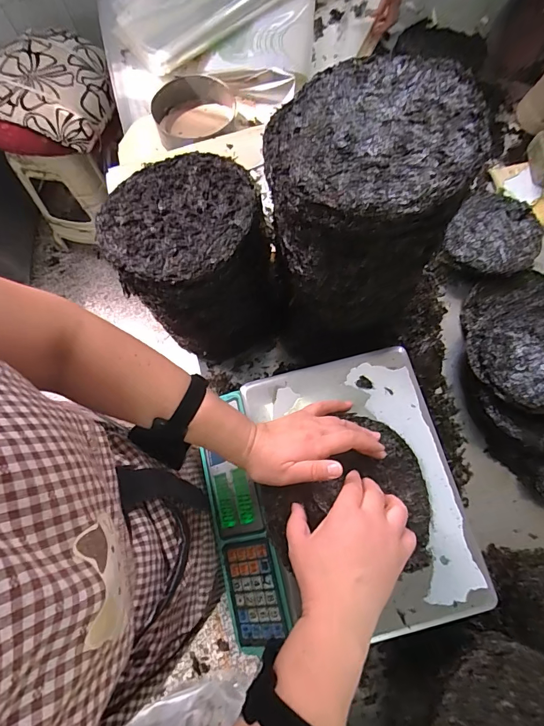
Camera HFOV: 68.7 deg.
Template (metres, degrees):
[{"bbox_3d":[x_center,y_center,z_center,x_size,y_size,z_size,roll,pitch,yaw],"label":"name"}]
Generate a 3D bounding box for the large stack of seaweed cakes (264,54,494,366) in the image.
[{"bbox_3d":[0.104,-0.163,0.559,0.205,0.380,0.202,1,73,2],"label":"large stack of seaweed cakes"}]

